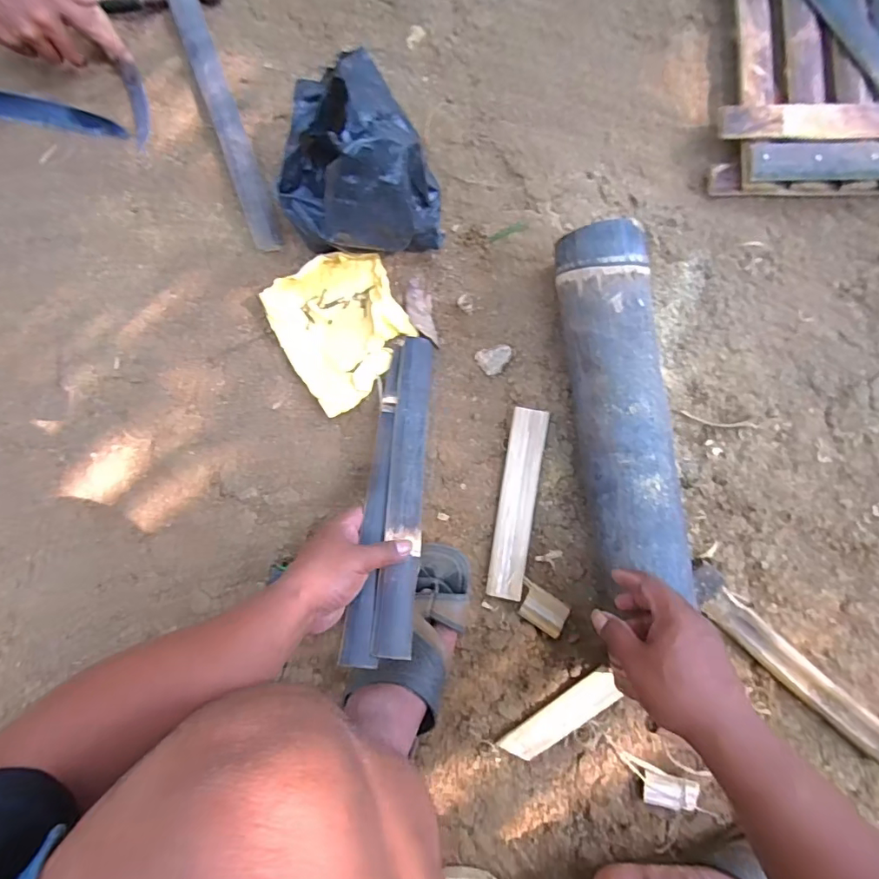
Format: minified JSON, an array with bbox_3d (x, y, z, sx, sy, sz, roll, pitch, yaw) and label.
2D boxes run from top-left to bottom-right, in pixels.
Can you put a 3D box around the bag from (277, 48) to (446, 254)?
[{"bbox_3d":[-0.094,-0.300,0.540,0.167,0.146,0.178,-13,85,3],"label":"bag"}]

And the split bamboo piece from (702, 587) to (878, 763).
[{"bbox_3d":[0.381,0.250,0.525,0.240,0.021,0.035,41,90,6],"label":"split bamboo piece"}]

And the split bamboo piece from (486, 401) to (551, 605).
[{"bbox_3d":[0.088,0.072,0.562,0.041,0.006,0.210,9,89,4],"label":"split bamboo piece"}]

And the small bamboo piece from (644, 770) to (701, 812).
[{"bbox_3d":[0.250,0.379,0.531,0.061,0.014,0.031,11,87,5],"label":"small bamboo piece"}]

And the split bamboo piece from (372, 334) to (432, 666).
[{"bbox_3d":[-0.034,0.044,0.530,0.037,0.018,0.342,2,69,4],"label":"split bamboo piece"}]

